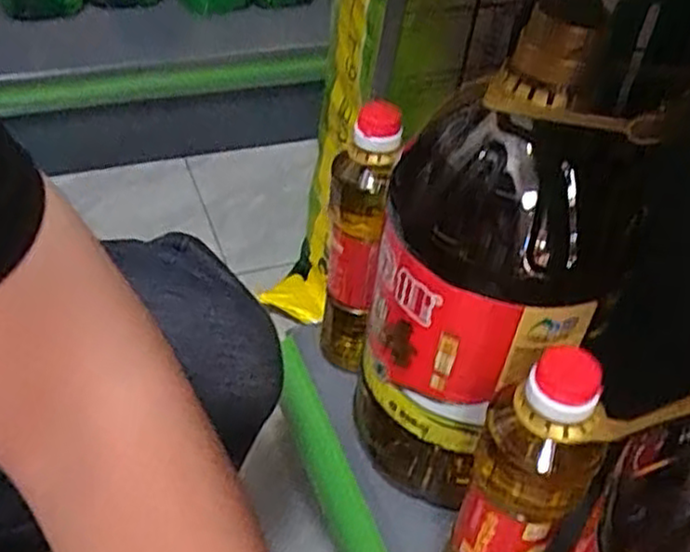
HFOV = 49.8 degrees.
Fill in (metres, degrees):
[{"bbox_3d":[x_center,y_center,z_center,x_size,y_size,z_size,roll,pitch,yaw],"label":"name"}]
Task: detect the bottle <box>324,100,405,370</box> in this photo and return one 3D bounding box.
[{"bbox_3d":[0.006,-0.020,0.578,0.043,0.237,0.050,3,44,-3],"label":"bottle"}]

